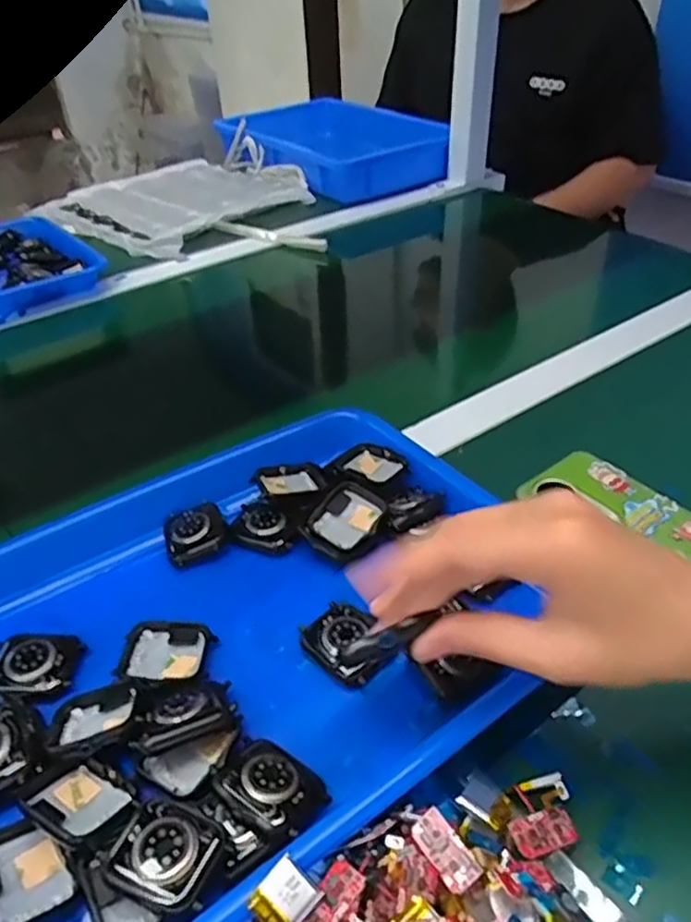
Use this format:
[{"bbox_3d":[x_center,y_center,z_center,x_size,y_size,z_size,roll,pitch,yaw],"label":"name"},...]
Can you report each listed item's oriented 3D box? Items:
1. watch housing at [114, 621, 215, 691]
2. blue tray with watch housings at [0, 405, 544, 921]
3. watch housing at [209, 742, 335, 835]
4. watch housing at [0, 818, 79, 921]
[{"bbox_3d":[-0.091,0.097,0.345,0.043,0.007,0.043,0,39,4],"label":"watch housing"},{"bbox_3d":[-0.059,0.079,0.366,0.322,0.033,0.263,-27,46,-27],"label":"blue tray with watch housings"},{"bbox_3d":[-0.031,0.138,0.289,0.042,0.010,0.037,28,38,24],"label":"watch housing"},{"bbox_3d":[-0.130,0.163,0.269,0.033,0.010,0.042,-13,31,-43],"label":"watch housing"}]

